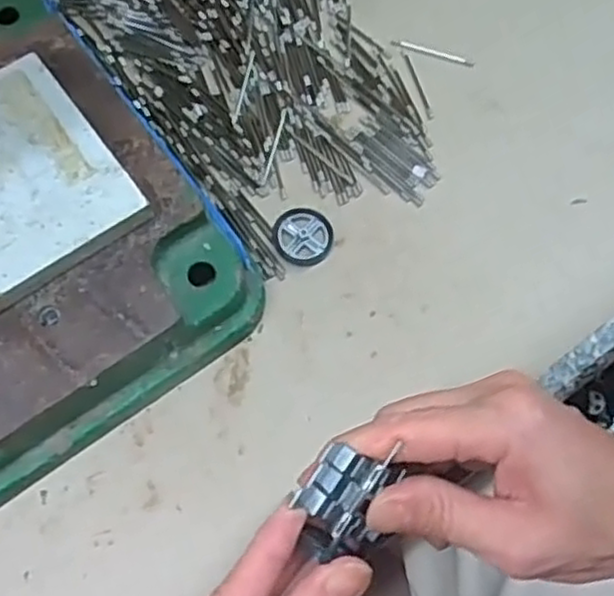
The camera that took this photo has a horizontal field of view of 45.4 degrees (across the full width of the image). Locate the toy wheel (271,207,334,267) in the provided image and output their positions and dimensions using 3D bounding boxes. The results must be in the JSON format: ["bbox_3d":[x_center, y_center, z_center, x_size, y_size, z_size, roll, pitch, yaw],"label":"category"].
[{"bbox_3d":[-0.002,-0.029,0.343,0.028,0.004,0.028,0,68,-1],"label":"toy wheel"}]

